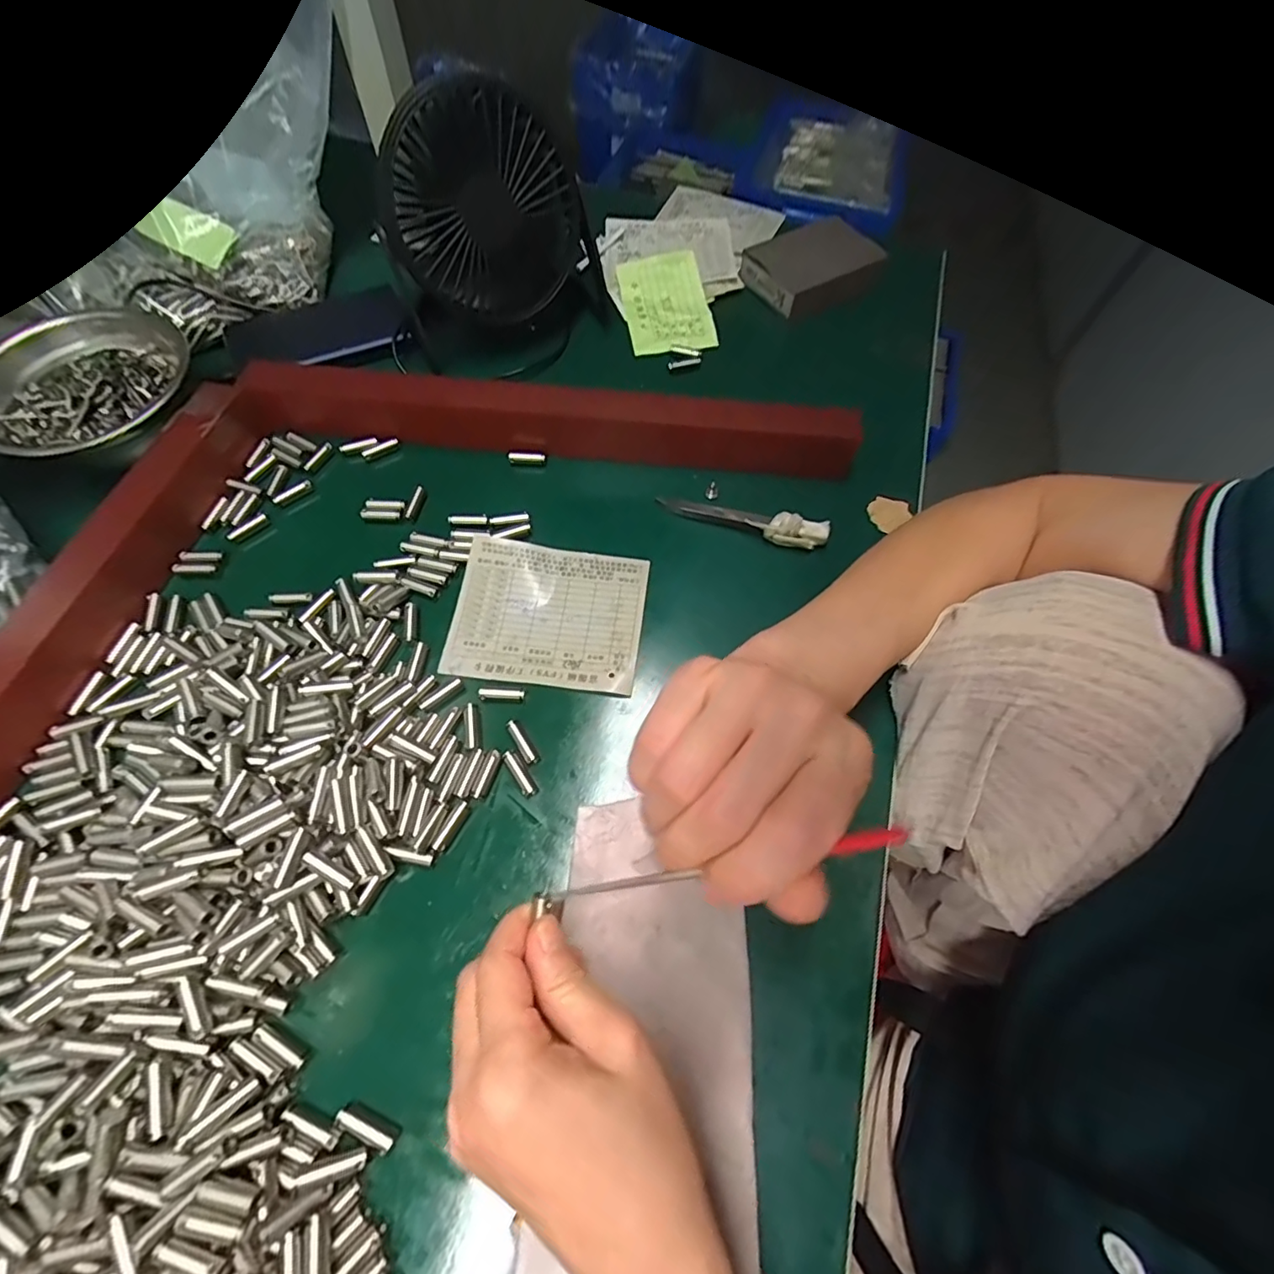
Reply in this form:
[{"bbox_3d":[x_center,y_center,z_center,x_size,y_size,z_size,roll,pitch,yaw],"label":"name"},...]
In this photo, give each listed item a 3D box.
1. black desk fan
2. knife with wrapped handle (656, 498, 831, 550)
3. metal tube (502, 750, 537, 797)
[{"bbox_3d":[-0.097,-0.282,0.381,0.138,0.141,0.082,-6,63,-7],"label":"black desk fan"},{"bbox_3d":[0.066,-0.074,0.343,0.104,0.014,0.017,17,63,5],"label":"knife with wrapped handle"},{"bbox_3d":[-0.060,0.069,0.280,0.007,0.005,0.025,-30,68,-17],"label":"metal tube"}]

